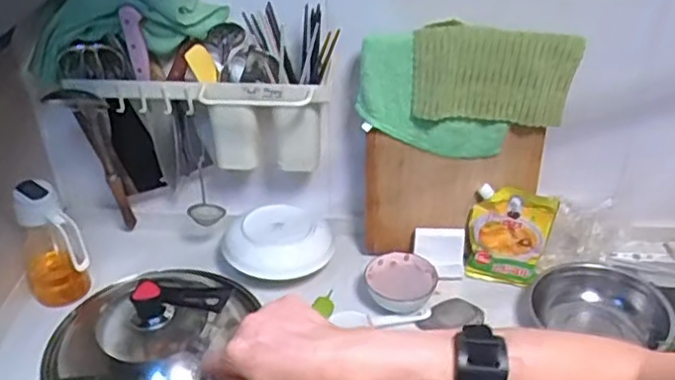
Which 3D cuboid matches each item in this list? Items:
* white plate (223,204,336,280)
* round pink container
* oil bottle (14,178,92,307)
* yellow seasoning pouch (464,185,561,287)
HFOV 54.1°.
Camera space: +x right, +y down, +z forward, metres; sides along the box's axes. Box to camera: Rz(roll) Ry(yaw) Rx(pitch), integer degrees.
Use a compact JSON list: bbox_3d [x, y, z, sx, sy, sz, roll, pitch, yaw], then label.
[{"bbox_3d":[-0.090,0.082,1.064,0.173,0.041,0.151,11,44,-11],"label":"white plate"},{"bbox_3d":[0.098,0.142,1.020,0.104,0.043,0.099,0,34,0],"label":"round pink container"},{"bbox_3d":[-0.431,0.085,0.987,0.085,0.202,0.105,-19,38,-25],"label":"oil bottle"},{"bbox_3d":[0.270,0.072,1.035,0.123,0.157,0.040,6,34,10],"label":"yellow seasoning pouch"}]

